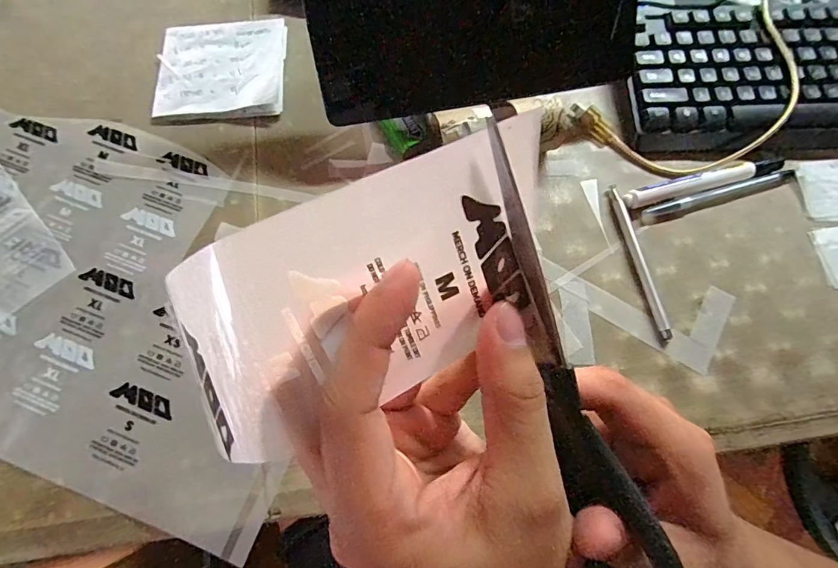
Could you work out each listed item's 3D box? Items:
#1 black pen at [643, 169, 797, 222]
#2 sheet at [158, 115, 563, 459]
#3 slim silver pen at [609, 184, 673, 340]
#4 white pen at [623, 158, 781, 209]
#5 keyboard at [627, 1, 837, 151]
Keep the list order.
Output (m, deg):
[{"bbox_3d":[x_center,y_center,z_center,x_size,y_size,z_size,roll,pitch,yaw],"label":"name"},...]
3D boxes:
[{"bbox_3d":[0.251,-0.074,0.357,0.139,0.012,0.011,-16,74,-7],"label":"black pen"},{"bbox_3d":[-0.014,0.001,0.132,0.114,0.028,0.064,-23,109,-9],"label":"sheet"},{"bbox_3d":[0.174,-0.020,0.338,0.009,0.007,0.128,-9,73,-5],"label":"slim silver pen"},{"bbox_3d":[0.235,-0.085,0.354,0.138,0.014,0.014,-14,74,-6],"label":"white pen"},{"bbox_3d":[0.394,-0.193,0.381,0.414,0.032,0.157,0,73,-2],"label":"keyboard"}]

